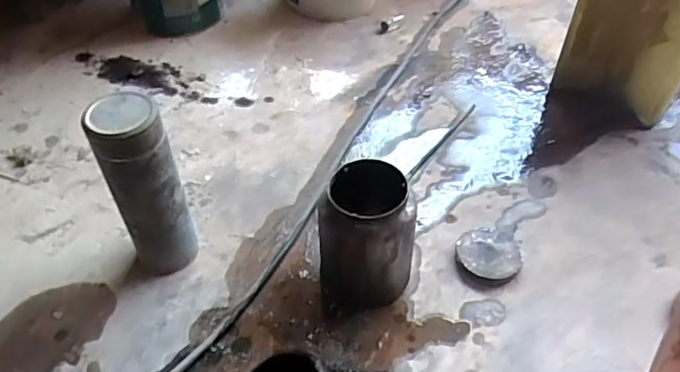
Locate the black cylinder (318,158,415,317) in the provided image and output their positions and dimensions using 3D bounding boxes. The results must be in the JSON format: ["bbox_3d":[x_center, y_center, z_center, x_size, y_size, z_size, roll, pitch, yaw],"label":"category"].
[{"bbox_3d":[0.027,0.055,0.602,0.100,0.139,0.093,-6,46,-4],"label":"black cylinder"}]

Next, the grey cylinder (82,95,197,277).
[{"bbox_3d":[-0.198,0.010,0.595,0.071,0.215,0.071,-21,49,-17],"label":"grey cylinder"}]

